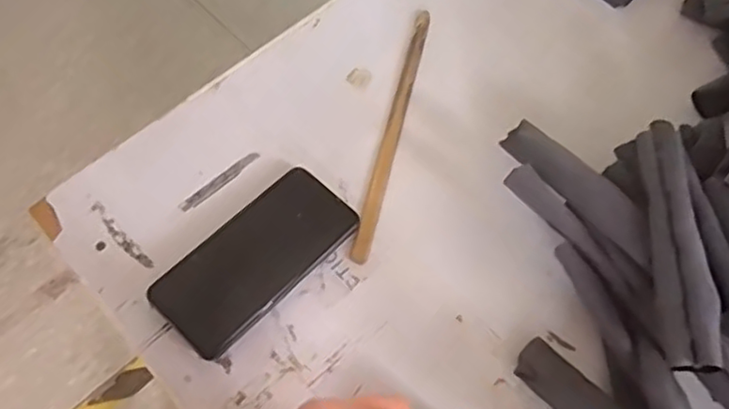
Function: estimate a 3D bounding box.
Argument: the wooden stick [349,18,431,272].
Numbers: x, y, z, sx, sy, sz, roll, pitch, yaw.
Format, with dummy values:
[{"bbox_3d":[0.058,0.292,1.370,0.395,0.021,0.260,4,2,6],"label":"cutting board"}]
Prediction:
[{"bbox_3d":[0.027,-0.071,0.582,0.015,0.005,0.264,13,65,6],"label":"wooden stick"}]

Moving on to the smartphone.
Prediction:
[{"bbox_3d":[-0.086,0.042,0.517,0.076,0.014,0.163,42,71,18],"label":"smartphone"}]

